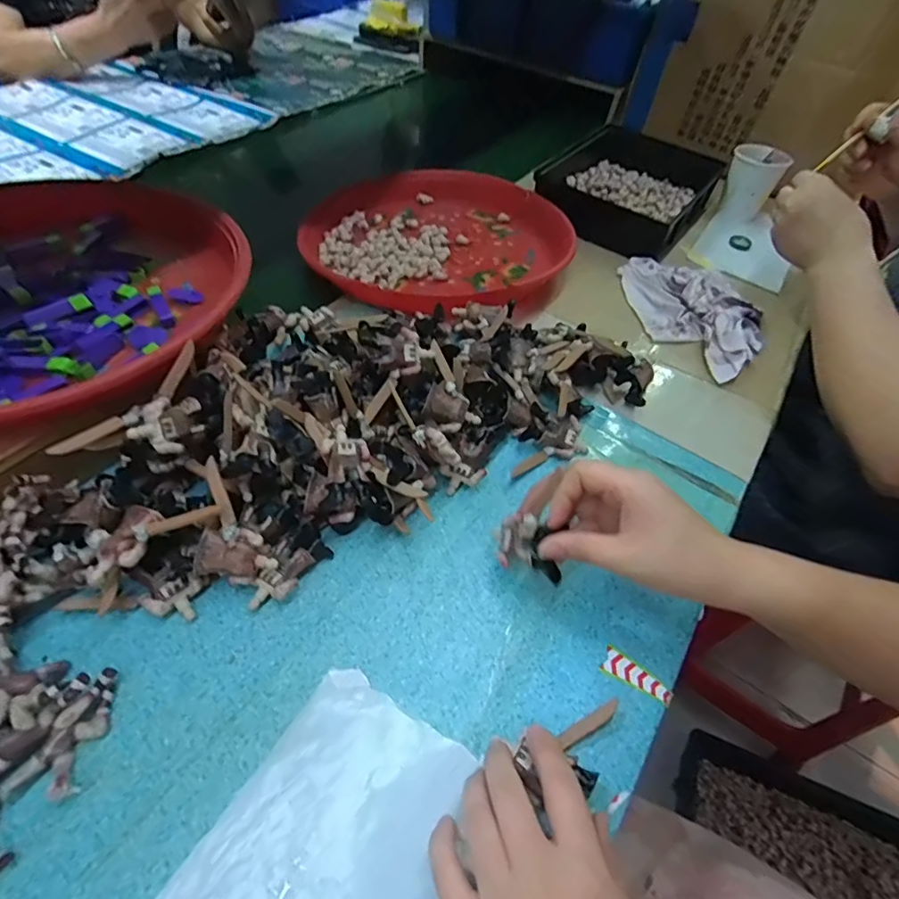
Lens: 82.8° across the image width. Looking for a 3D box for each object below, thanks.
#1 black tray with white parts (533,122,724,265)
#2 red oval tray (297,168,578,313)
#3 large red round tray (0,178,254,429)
[{"bbox_3d":[0.253,-0.359,0.711,0.193,0.049,0.278,34,56,20],"label":"black tray with white parts"},{"bbox_3d":[-0.017,-0.265,0.626,0.327,0.038,0.310,13,51,5],"label":"red oval tray"},{"bbox_3d":[-0.342,-0.135,0.417,0.340,0.048,0.297,31,55,18],"label":"large red round tray"}]

